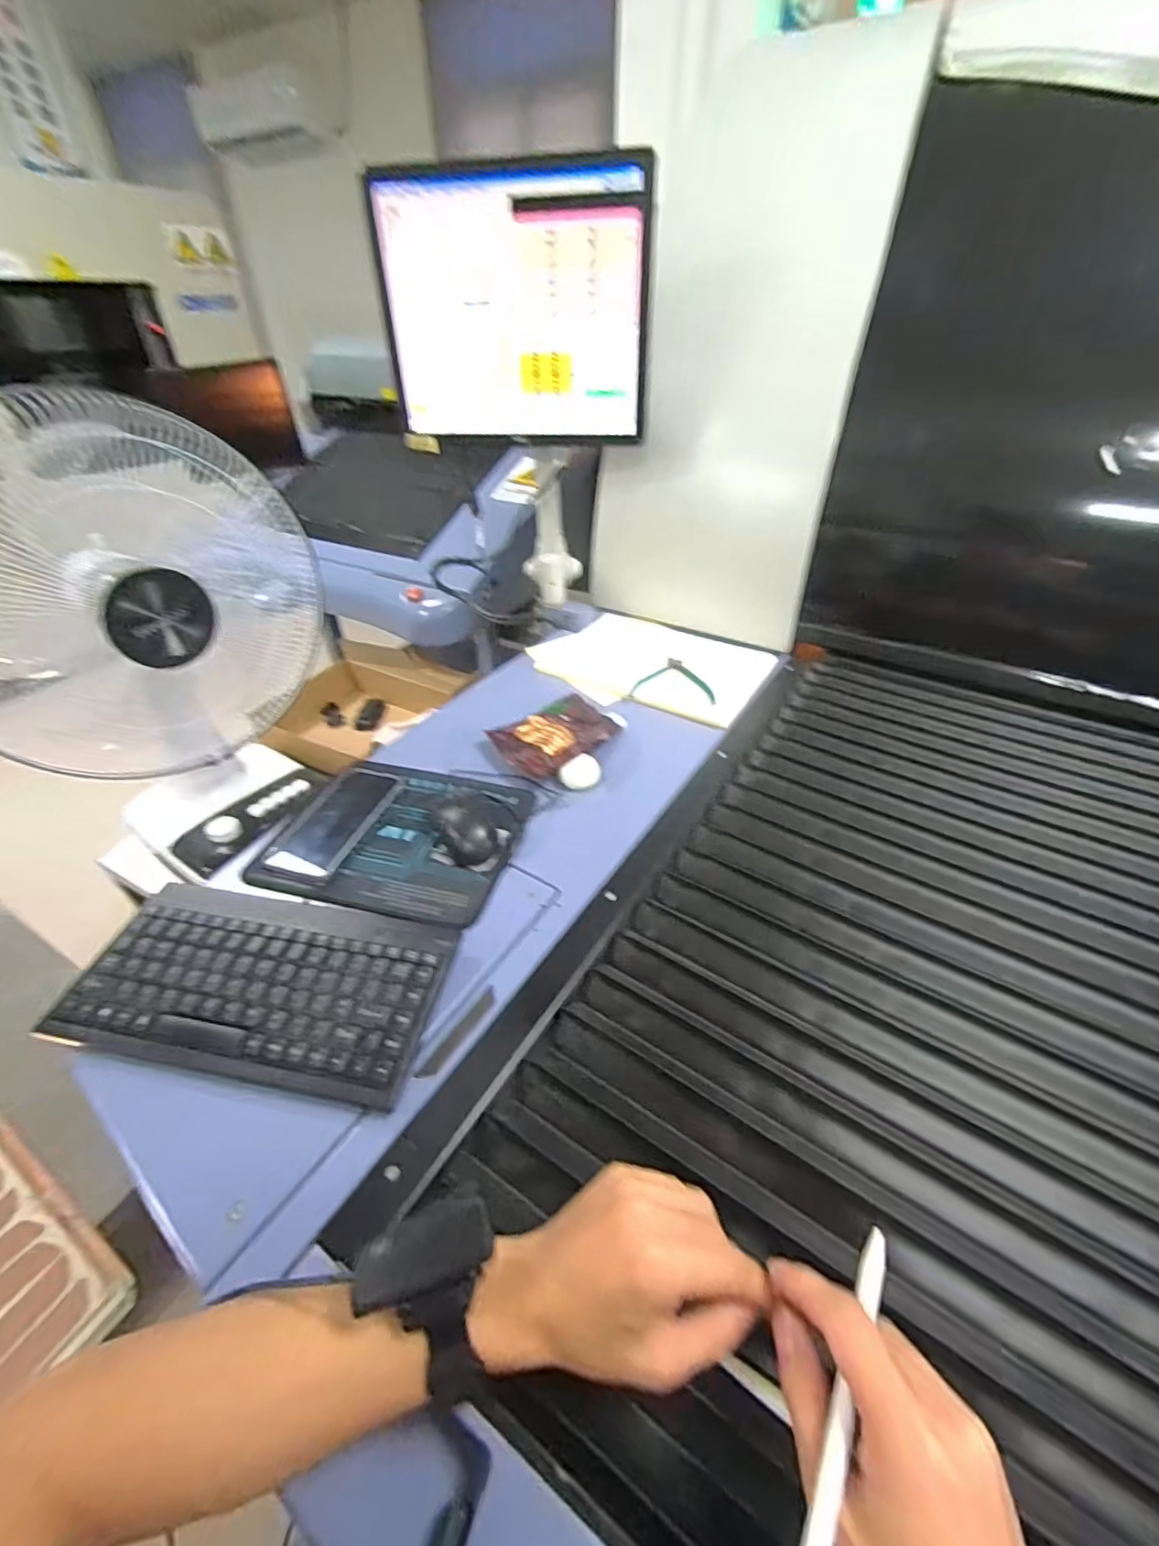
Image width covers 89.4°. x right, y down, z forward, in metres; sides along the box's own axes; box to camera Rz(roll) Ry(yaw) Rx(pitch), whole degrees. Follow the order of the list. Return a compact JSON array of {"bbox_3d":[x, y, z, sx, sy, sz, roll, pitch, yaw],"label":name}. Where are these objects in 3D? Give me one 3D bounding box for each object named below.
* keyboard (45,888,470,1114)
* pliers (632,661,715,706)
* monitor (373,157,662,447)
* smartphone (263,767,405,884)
[{"bbox_3d":[-0.257,0.169,0.477,0.283,0.028,0.144,6,39,7],"label":"keyboard"},{"bbox_3d":[0.149,-0.146,0.886,0.120,0.010,0.119,11,41,10],"label":"pliers"},{"bbox_3d":[-0.090,-0.627,0.802,0.377,0.290,0.046,8,39,9],"label":"monitor"},{"bbox_3d":[-0.269,0.052,0.645,0.086,0.009,0.162,11,40,14],"label":"smartphone"}]

